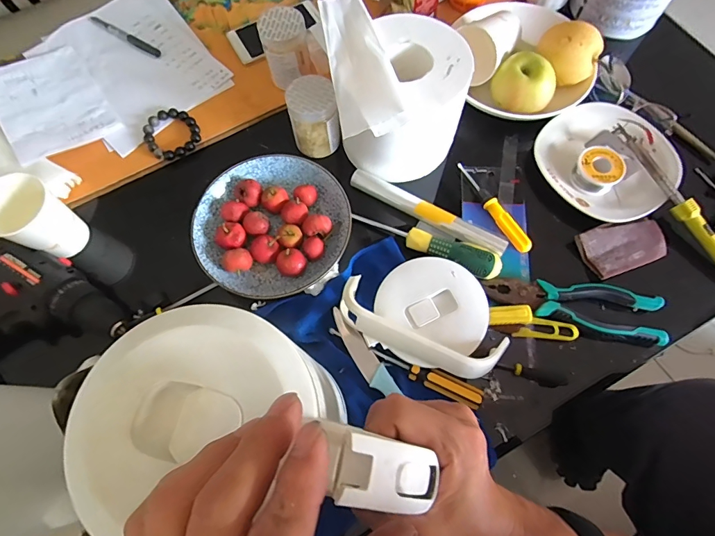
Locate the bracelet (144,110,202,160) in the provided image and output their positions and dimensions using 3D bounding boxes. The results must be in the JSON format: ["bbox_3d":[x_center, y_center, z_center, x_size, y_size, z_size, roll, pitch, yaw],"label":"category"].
[{"bbox_3d":[-0.251,-0.182,0.548,0.069,0.018,0.070,-30,71,-10],"label":"bracelet"}]

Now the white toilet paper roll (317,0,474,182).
[{"bbox_3d":[0.045,-0.209,0.484,0.145,0.128,0.180,-10,69,-3],"label":"white toilet paper roll"}]

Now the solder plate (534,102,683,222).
[{"bbox_3d":[0.313,-0.135,0.513,0.151,0.034,0.158,0,69,1],"label":"solder plate"}]

